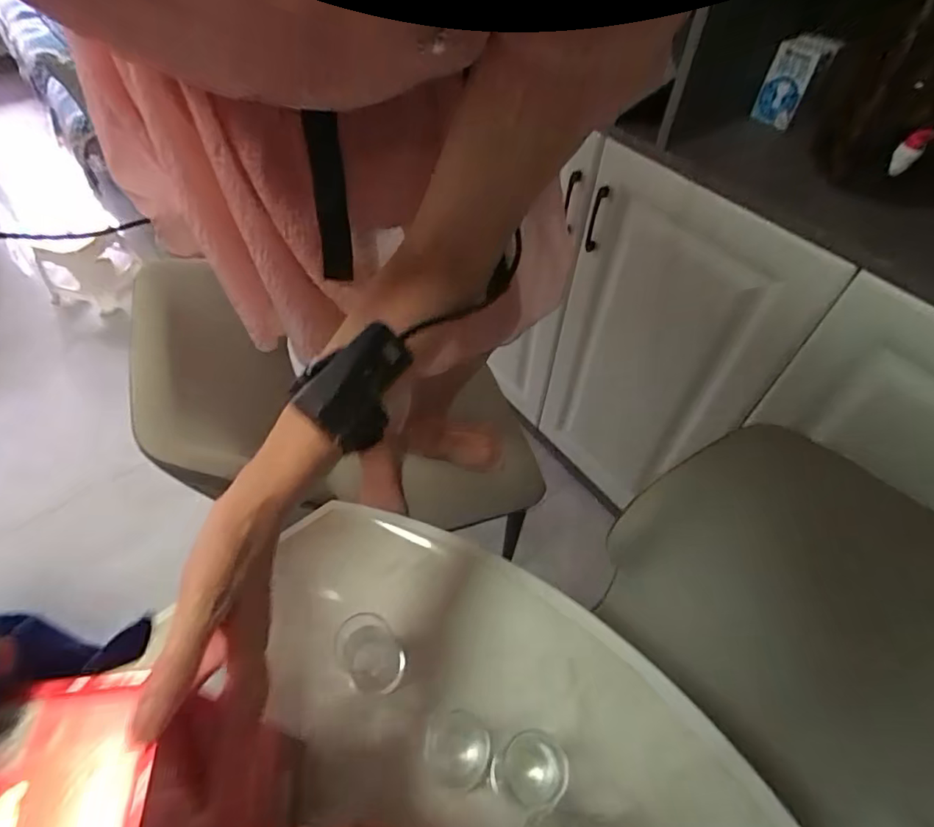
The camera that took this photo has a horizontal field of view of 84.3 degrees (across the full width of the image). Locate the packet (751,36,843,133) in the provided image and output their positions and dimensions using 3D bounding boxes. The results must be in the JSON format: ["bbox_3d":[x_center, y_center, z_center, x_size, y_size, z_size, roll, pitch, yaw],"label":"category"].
[{"bbox_3d":[0.459,-0.473,0.735,0.004,0.109,0.079,-9,47,-30],"label":"packet"}]

